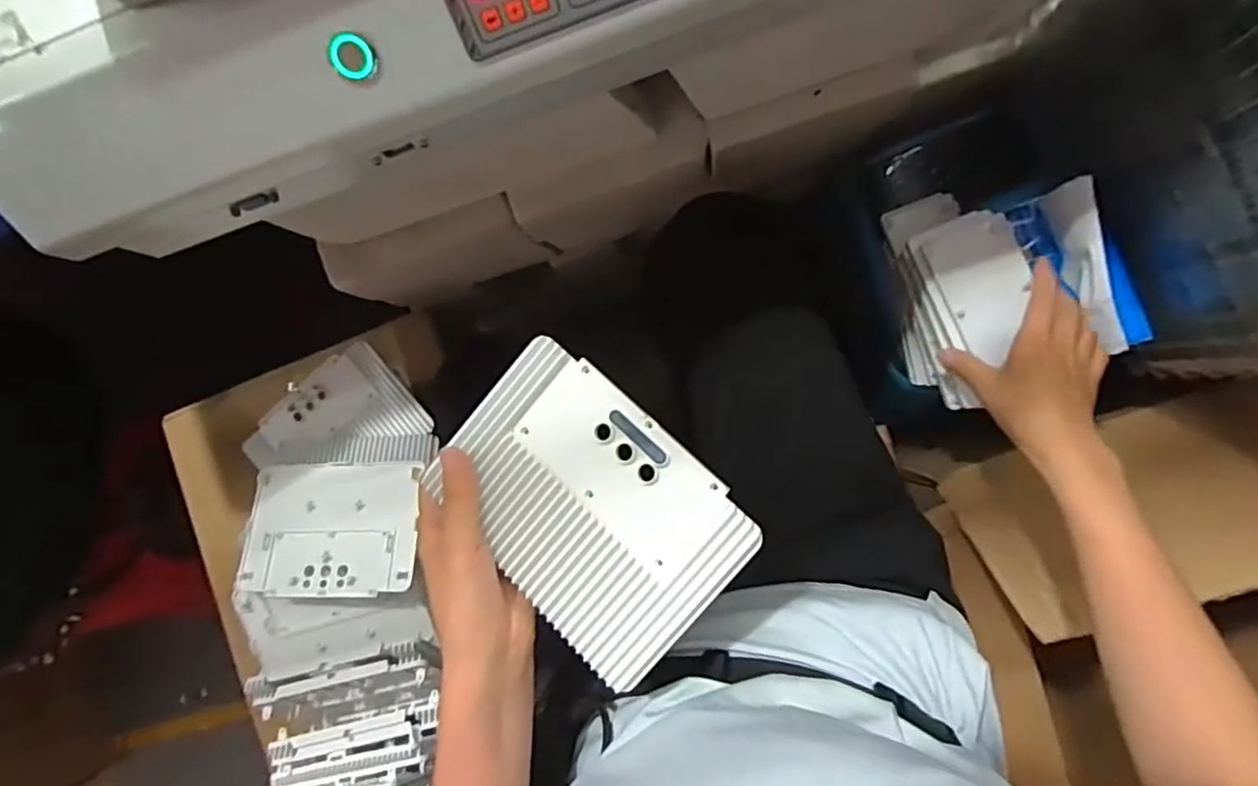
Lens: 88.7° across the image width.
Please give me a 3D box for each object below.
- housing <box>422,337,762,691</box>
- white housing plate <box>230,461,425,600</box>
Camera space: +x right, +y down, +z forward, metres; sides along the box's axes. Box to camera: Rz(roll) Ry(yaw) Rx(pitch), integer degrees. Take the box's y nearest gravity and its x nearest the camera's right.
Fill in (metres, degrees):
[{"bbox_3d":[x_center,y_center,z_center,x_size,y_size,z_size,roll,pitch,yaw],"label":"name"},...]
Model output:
[{"bbox_3d":[-0.027,0.068,0.393,0.181,0.026,0.129,41,94,5],"label":"housing"},{"bbox_3d":[-0.307,0.139,0.663,0.185,0.016,0.133,-1,72,8],"label":"white housing plate"}]

